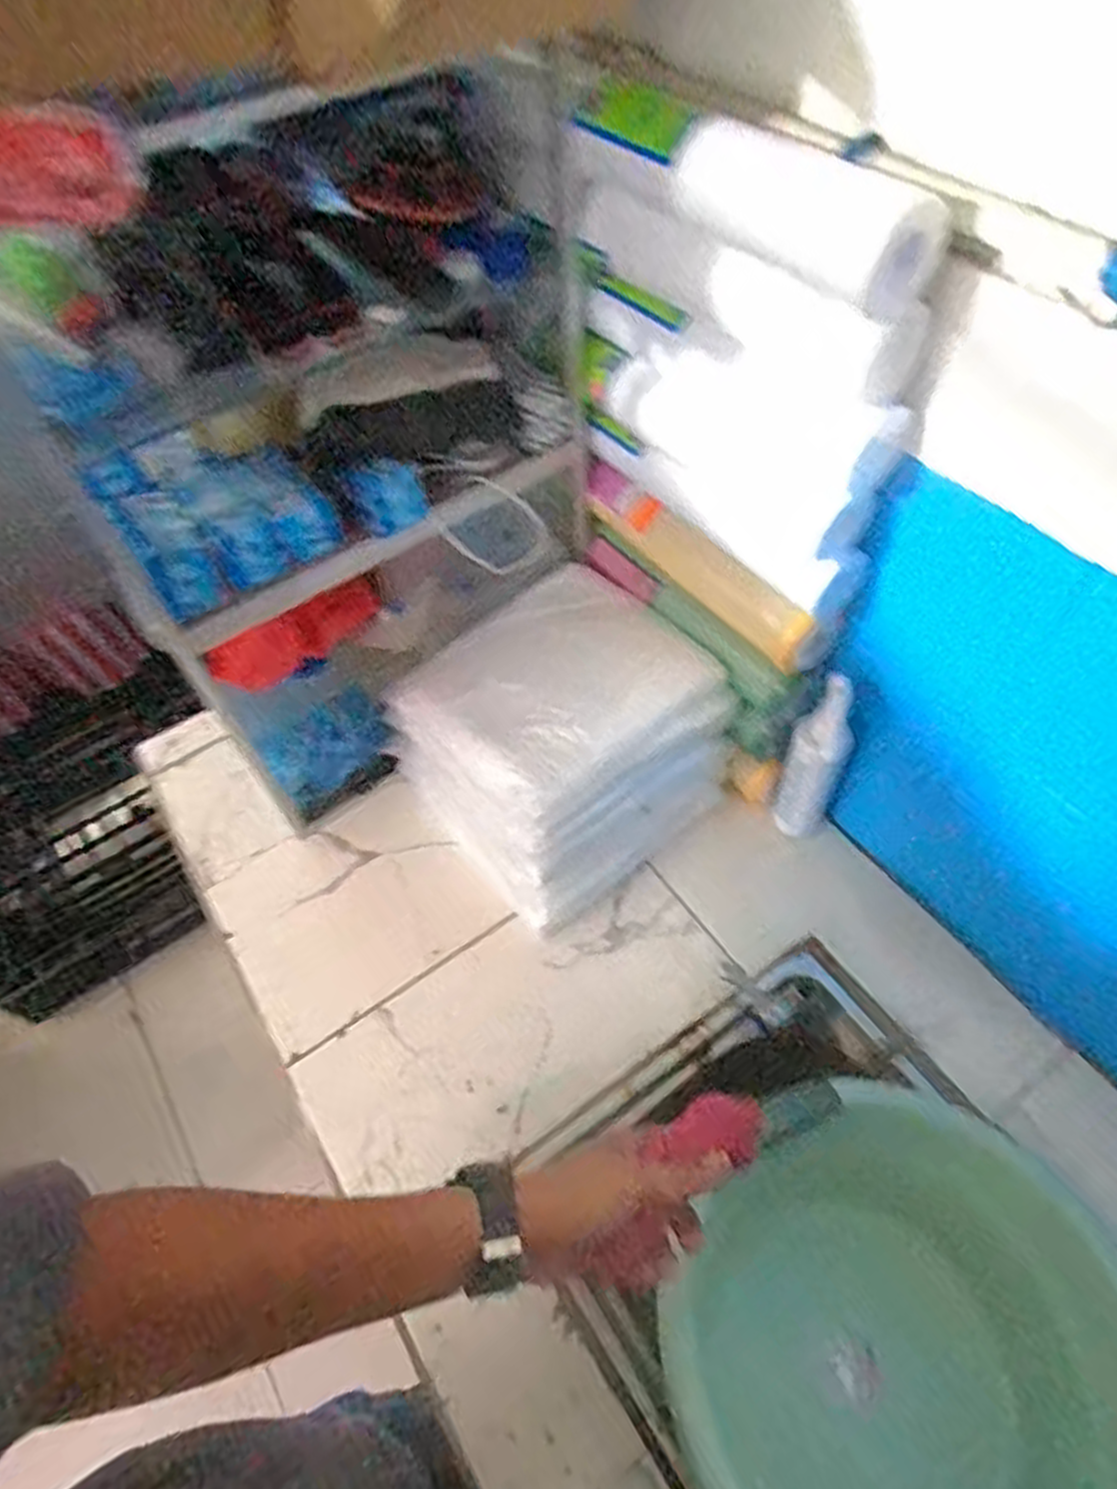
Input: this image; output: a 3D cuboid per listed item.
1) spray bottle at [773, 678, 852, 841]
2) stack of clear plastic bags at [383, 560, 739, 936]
[{"bbox_3d":[0.250,0.022,0.783,0.050,0.220,0.038,24,61,18],"label":"spray bottle"},{"bbox_3d":[0.001,-0.003,0.833,0.275,0.188,0.269,-34,61,-18],"label":"stack of clear plastic bags"}]

